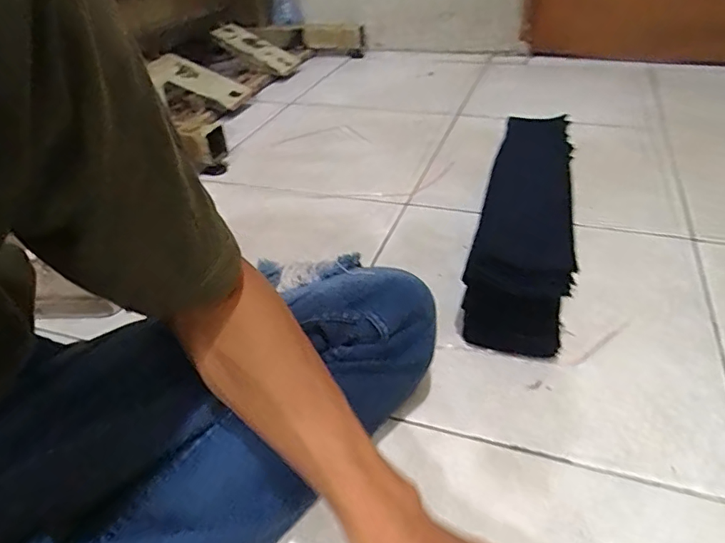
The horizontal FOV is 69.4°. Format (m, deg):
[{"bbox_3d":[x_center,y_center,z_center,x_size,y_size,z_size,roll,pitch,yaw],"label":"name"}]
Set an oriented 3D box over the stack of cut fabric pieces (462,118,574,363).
[{"bbox_3d":[0.208,-0.072,0.673,0.111,0.111,0.409,7,37,17],"label":"stack of cut fabric pieces"}]

